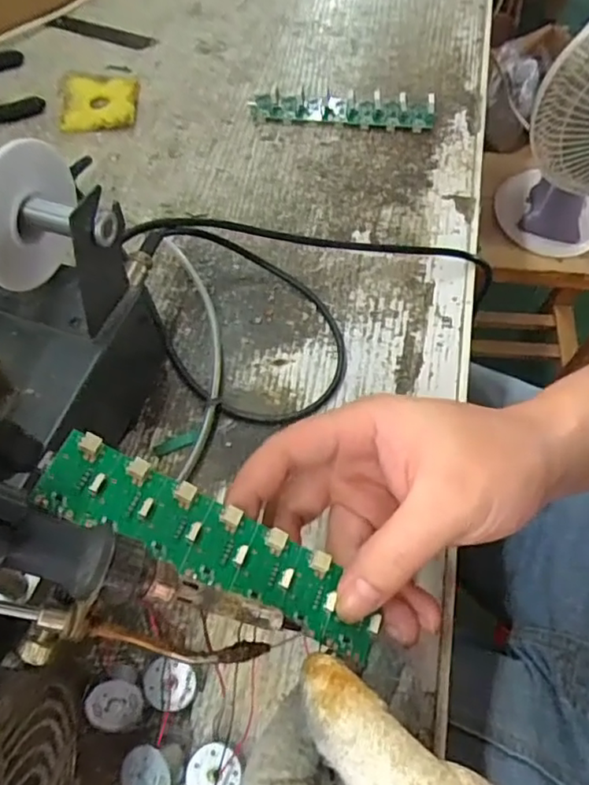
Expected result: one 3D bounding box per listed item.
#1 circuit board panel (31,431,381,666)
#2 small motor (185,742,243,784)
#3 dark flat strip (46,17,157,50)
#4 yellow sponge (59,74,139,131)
[{"bbox_3d":[-0.029,0.059,0.226,0.137,0.005,0.030,30,64,-5],"label":"circuit board panel"},{"bbox_3d":[-0.034,0.163,0.256,0.022,0.015,0.022,0,62,-1],"label":"small motor"},{"bbox_3d":[-0.165,-0.310,0.513,0.098,0.004,0.016,17,63,8],"label":"dark flat strip"},{"bbox_3d":[-0.154,-0.232,0.470,0.059,0.007,0.069,-3,62,-3],"label":"yellow sponge"}]

